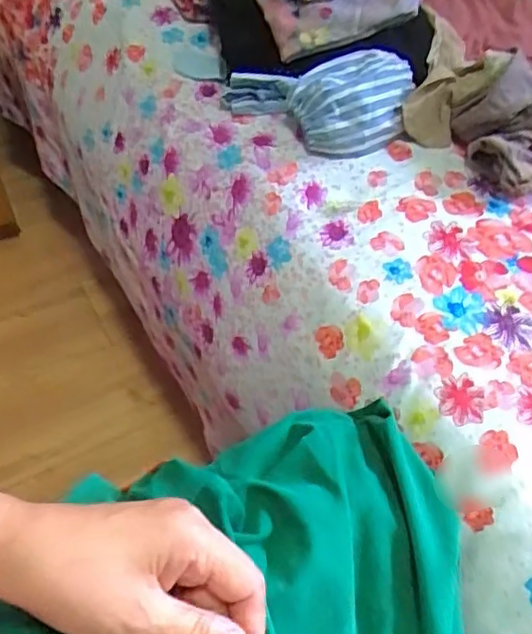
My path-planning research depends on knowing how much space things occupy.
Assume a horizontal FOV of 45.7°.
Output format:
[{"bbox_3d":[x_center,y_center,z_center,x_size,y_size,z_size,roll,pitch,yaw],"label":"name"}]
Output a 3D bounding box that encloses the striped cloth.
[{"bbox_3d":[0.051,-0.204,0.619,0.182,0.066,0.103,-4,54,1],"label":"striped cloth"}]

